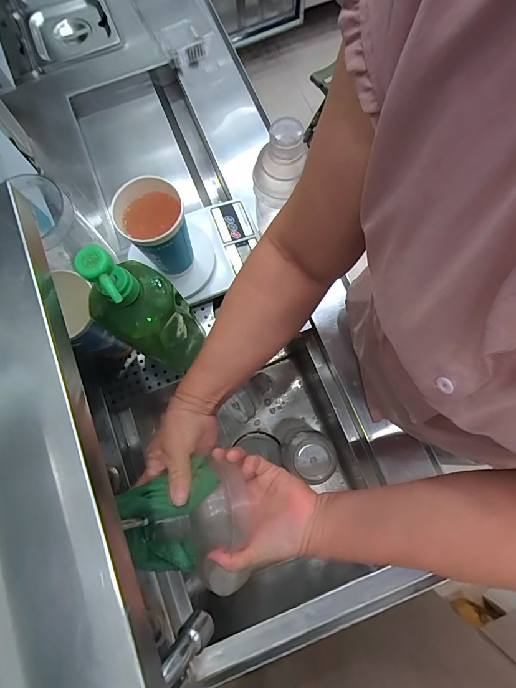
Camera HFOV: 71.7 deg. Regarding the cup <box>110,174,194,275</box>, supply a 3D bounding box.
[{"bbox_3d":[-0.133,-0.148,0.482,0.080,0.120,0.077,-23,77,-5],"label":"cup"}]

